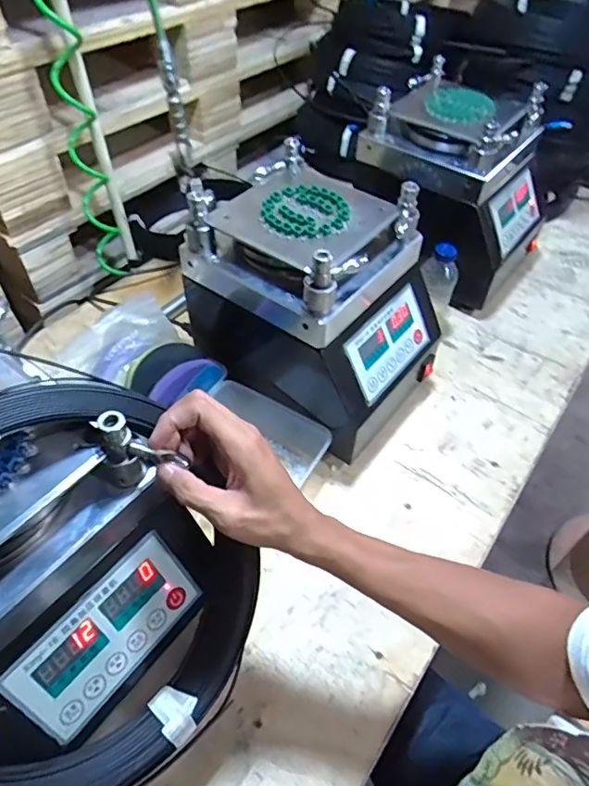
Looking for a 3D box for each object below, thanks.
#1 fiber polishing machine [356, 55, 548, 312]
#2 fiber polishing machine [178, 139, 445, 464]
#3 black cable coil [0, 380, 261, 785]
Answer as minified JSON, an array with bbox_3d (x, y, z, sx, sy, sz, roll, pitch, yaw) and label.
[{"bbox_3d":[0.265,-0.349,0.874,0.277,0.253,0.189,32,56,22],"label":"fiber polishing machine"},{"bbox_3d":[0.032,-0.107,0.697,0.275,0.281,0.215,33,57,22],"label":"fiber polishing machine"},{"bbox_3d":[-0.158,0.149,0.373,0.035,0.301,0.257,-2,33,50],"label":"black cable coil"}]

